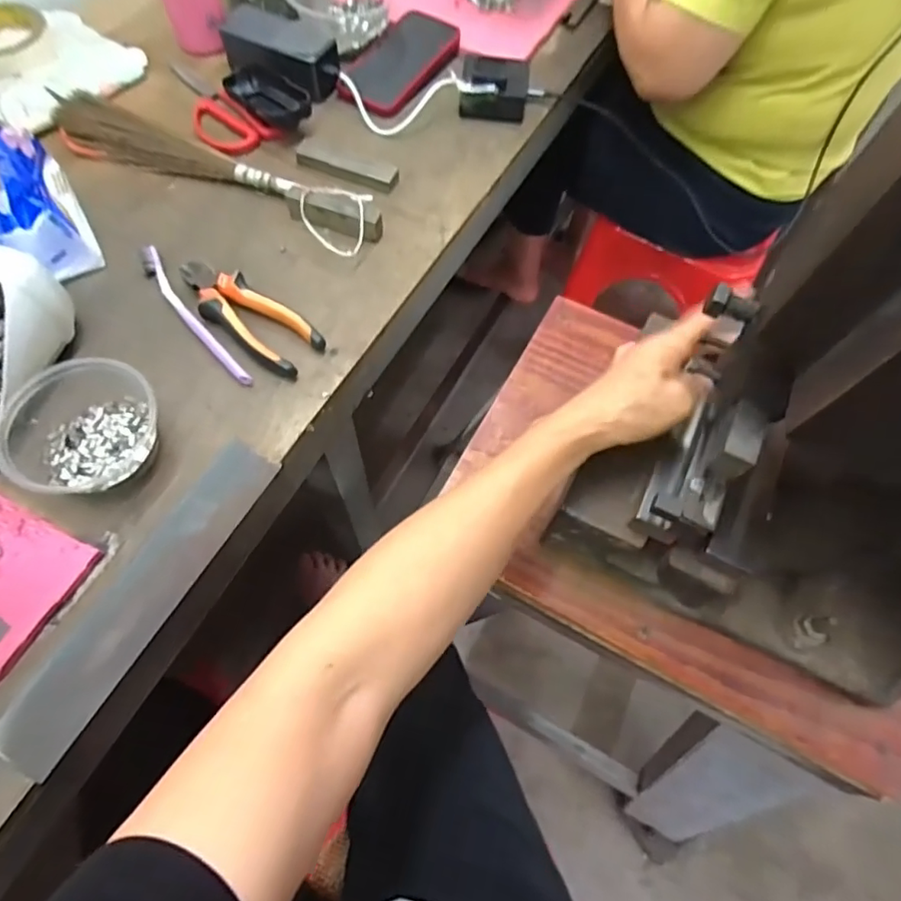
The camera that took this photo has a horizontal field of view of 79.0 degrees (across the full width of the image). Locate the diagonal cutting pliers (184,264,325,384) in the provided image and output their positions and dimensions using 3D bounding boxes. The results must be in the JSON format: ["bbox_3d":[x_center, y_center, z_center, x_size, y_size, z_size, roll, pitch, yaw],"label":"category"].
[{"bbox_3d":[-0.184,-0.123,0.491,0.147,0.025,0.053,36,68,14],"label":"diagonal cutting pliers"}]

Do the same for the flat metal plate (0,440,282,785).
[{"bbox_3d":[-0.219,0.099,0.394,0.050,0.007,0.247,25,66,14],"label":"flat metal plate"}]

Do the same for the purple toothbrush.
[{"bbox_3d":[-0.233,-0.121,0.492,0.018,0.015,0.179,-35,71,-17],"label":"purple toothbrush"}]

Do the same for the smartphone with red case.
[{"bbox_3d":[-0.056,-0.466,0.655,0.091,0.017,0.191,29,67,11],"label":"smartphone with red case"}]

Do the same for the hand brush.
[{"bbox_3d":[-0.255,-0.295,0.566,0.388,0.031,0.064,24,66,9],"label":"hand brush"}]

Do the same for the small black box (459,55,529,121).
[{"bbox_3d":[0.049,-0.420,0.628,0.082,0.042,0.054,6,65,0],"label":"small black box"}]

